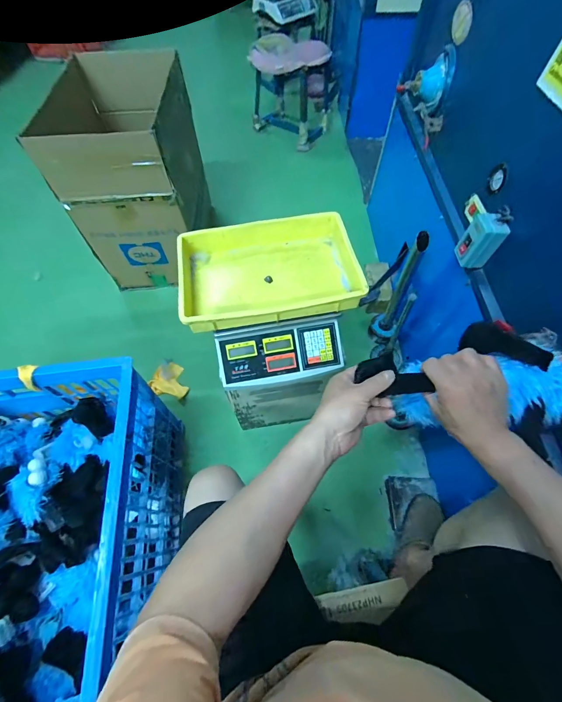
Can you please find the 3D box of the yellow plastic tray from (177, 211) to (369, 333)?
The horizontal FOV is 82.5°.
[{"bbox_3d":[-0.029,-0.173,0.677,0.356,0.064,0.252,-8,61,-4],"label":"yellow plastic tray"}]

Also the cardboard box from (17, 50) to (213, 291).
[{"bbox_3d":[-0.499,-0.632,1.193,0.373,0.534,0.551,-2,61,-1],"label":"cardboard box"}]

